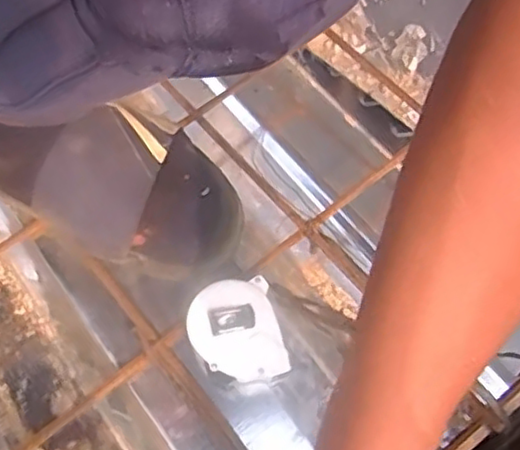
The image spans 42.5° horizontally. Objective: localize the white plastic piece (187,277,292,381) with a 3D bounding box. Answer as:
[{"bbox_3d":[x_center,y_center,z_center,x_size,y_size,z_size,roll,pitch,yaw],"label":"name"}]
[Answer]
[{"bbox_3d":[-0.018,0.075,0.477,0.063,0.015,0.072,-10,73,-11],"label":"white plastic piece"}]

